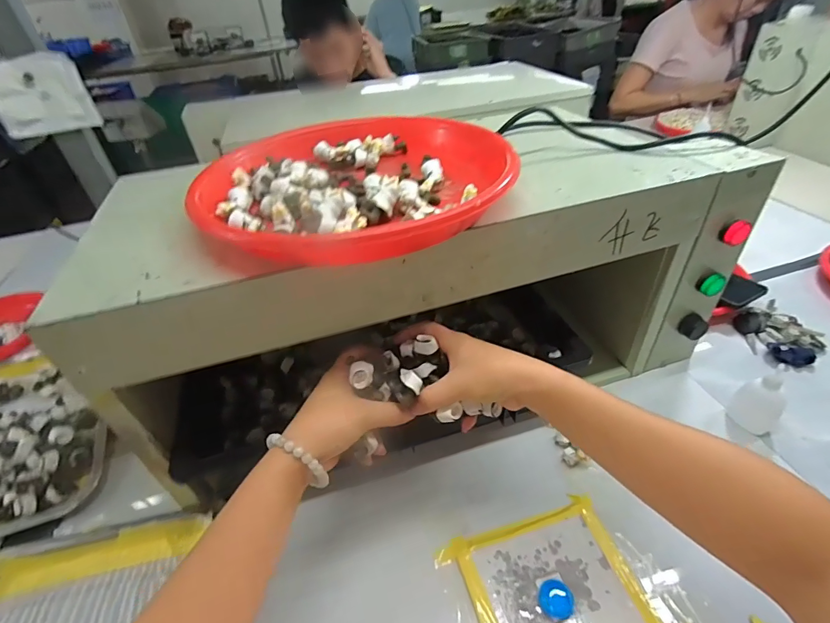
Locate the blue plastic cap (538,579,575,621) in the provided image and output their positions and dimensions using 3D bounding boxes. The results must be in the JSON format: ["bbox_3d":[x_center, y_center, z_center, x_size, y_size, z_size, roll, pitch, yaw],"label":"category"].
[{"bbox_3d":[0.126,0.256,0.372,0.030,0.006,0.029,-3,40,3],"label":"blue plastic cap"}]

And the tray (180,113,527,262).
[{"bbox_3d":[-0.057,-0.130,0.415,0.261,0.045,0.261,-3,40,3],"label":"tray"}]

